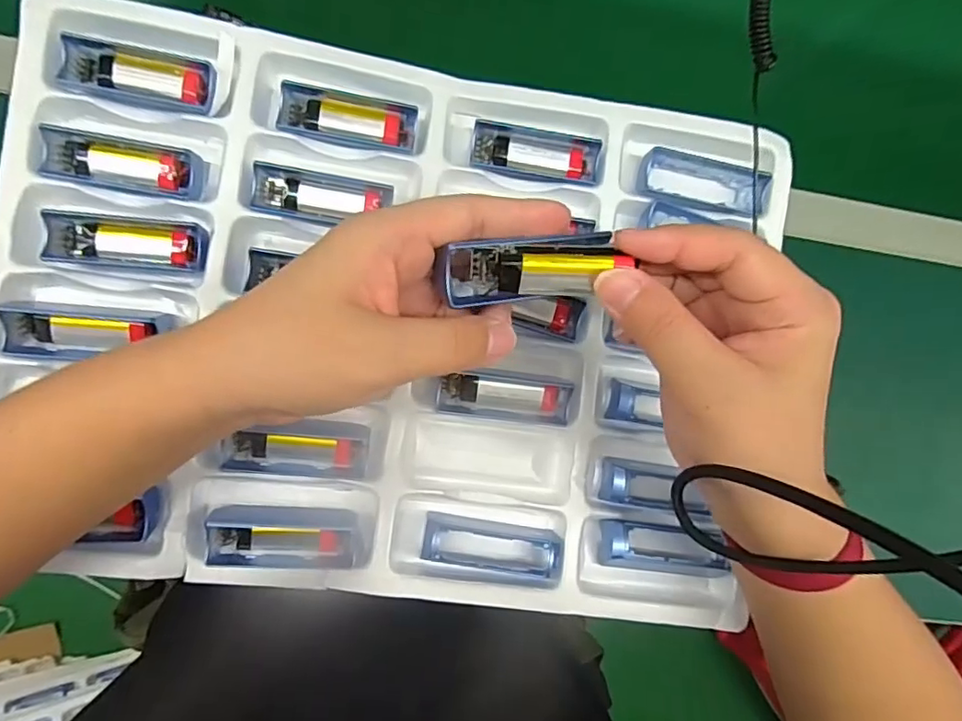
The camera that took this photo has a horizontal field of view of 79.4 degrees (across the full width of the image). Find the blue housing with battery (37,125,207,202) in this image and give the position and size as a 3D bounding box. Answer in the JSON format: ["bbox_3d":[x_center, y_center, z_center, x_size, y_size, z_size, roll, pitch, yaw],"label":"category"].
[{"bbox_3d":[-0.199,-0.110,0.323,0.081,0.015,0.028,9,84,-6],"label":"blue housing with battery"}]

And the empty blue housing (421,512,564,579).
[{"bbox_3d":[0.007,0.108,0.339,0.082,0.027,0.024,11,84,-6],"label":"empty blue housing"}]

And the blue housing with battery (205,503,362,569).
[{"bbox_3d":[-0.108,0.099,0.322,0.078,0.026,0.032,6,84,-7],"label":"blue housing with battery"}]

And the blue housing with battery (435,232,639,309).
[{"bbox_3d":[0.020,-0.038,0.235,0.071,0.011,0.024,-8,85,1],"label":"blue housing with battery"}]

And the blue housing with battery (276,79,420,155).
[{"bbox_3d":[-0.078,-0.143,0.343,0.078,0.013,0.031,6,84,-7],"label":"blue housing with battery"}]

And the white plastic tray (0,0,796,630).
[{"bbox_3d":[-0.044,-0.024,0.343,0.439,0.030,0.310,8,84,-7],"label":"white plastic tray"}]

